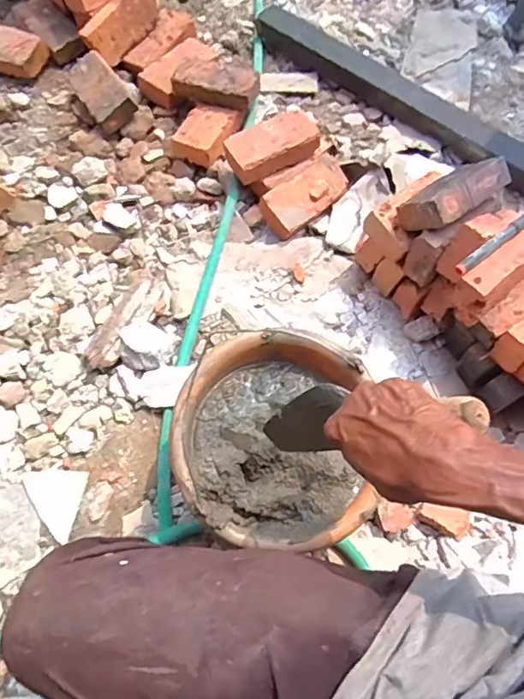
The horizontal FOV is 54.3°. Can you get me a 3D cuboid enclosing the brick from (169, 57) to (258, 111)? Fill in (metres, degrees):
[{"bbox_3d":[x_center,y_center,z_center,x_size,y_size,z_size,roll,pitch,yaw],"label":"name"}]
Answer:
[{"bbox_3d":[-0.087,-0.498,0.958,0.157,0.041,0.072,15,63,3],"label":"brick"}]

